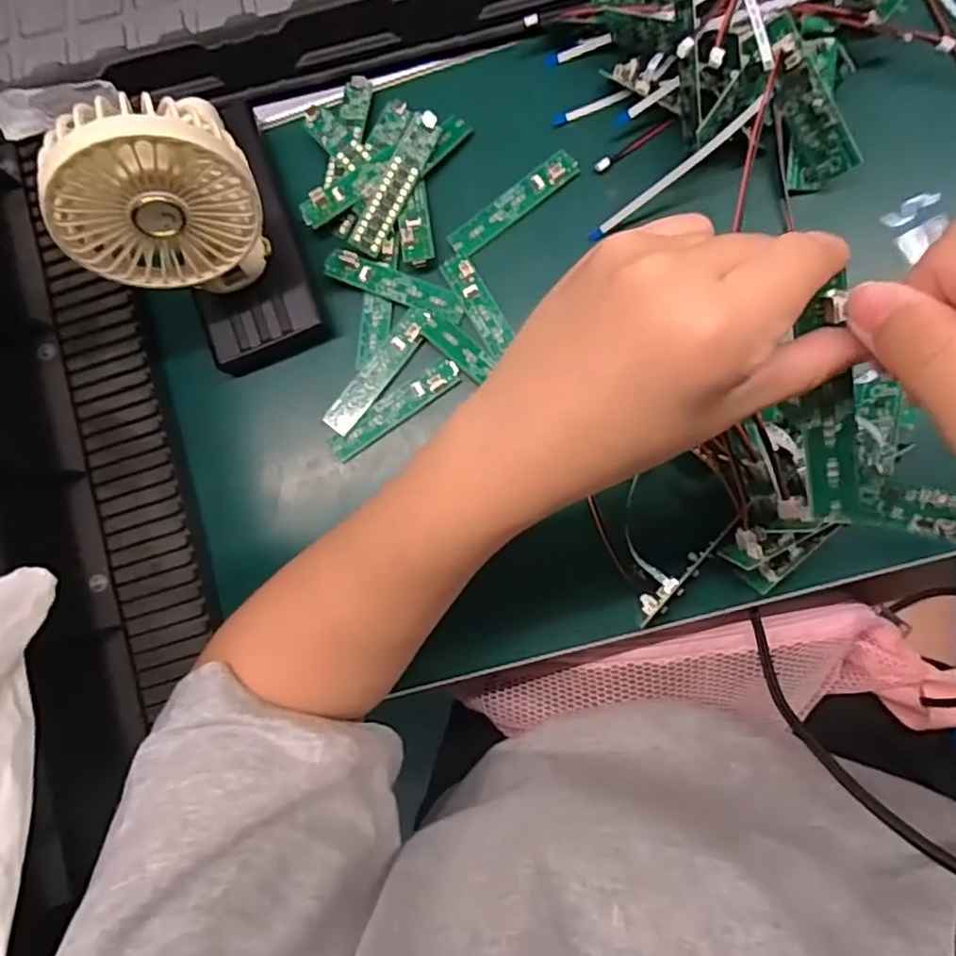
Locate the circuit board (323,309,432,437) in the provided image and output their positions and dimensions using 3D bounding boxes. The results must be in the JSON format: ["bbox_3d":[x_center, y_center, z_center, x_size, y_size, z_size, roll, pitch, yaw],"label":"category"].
[{"bbox_3d":[-0.057,-0.061,0.375,0.016,0.005,0.082,39,89,10],"label":"circuit board"}]

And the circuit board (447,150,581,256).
[{"bbox_3d":[0.020,-0.157,0.377,0.083,0.007,0.017,-36,81,2],"label":"circuit board"}]

